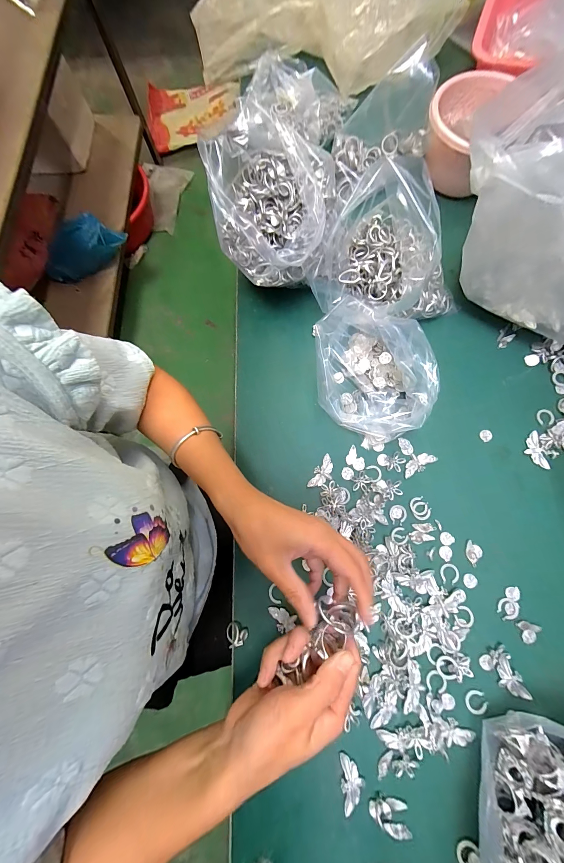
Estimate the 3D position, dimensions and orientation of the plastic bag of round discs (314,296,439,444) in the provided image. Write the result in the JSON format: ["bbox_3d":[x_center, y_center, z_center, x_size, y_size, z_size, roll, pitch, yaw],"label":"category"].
[{"bbox_3d":[0.104,-0.069,0.363,0.122,0.091,0.151,-8,76,-1],"label":"plastic bag of round discs"}]

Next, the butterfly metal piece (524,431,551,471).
[{"bbox_3d":[0.322,0.025,0.379,0.022,0.004,0.048,-8,76,-1],"label":"butterfly metal piece"}]

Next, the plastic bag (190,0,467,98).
[{"bbox_3d":[0.053,-0.749,0.521,0.421,0.090,0.343,-12,76,0],"label":"plastic bag"}]

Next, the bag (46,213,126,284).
[{"bbox_3d":[-0.664,-0.606,0.987,0.281,0.155,0.084,-36,78,-6],"label":"bag"}]

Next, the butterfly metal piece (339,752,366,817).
[{"bbox_3d":[0.071,0.356,0.302,0.024,0.004,0.046,-8,76,-1],"label":"butterfly metal piece"}]

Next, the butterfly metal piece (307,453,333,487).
[{"bbox_3d":[0.052,0.052,0.377,0.023,0.004,0.046,23,77,7],"label":"butterfly metal piece"}]

